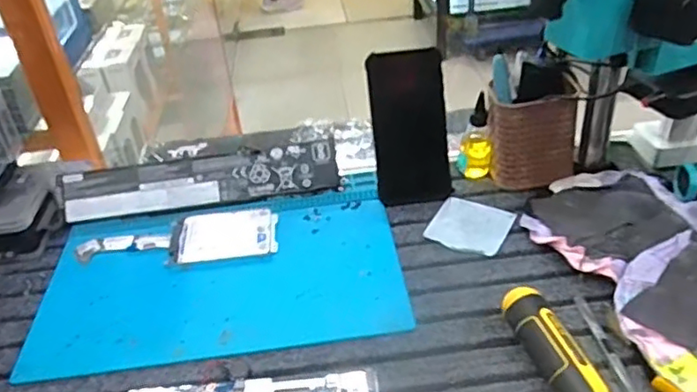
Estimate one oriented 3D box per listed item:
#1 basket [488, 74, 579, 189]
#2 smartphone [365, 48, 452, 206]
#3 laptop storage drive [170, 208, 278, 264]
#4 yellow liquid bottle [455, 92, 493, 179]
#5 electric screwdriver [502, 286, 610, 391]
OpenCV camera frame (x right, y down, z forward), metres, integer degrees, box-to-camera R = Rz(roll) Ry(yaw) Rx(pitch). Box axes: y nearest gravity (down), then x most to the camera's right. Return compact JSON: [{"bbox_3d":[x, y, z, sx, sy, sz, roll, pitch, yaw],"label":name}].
[{"bbox_3d":[0.201,-0.073,0.684,0.092,0.096,0.076,3,36,10],"label":"basket"},{"bbox_3d":[0.065,-0.074,0.673,0.075,0.162,0.014,-5,9,3],"label":"smartphone"},{"bbox_3d":[-0.131,0.039,0.654,0.109,0.013,0.067,-5,36,0],"label":"laptop storage drive"},{"bbox_3d":[0.143,-0.065,0.703,0.028,0.092,0.027,-17,37,-16],"label":"yellow liquid bottle"},{"bbox_3d":[0.173,0.149,0.438,0.030,0.039,0.210,-15,37,-13],"label":"electric screwdriver"}]

